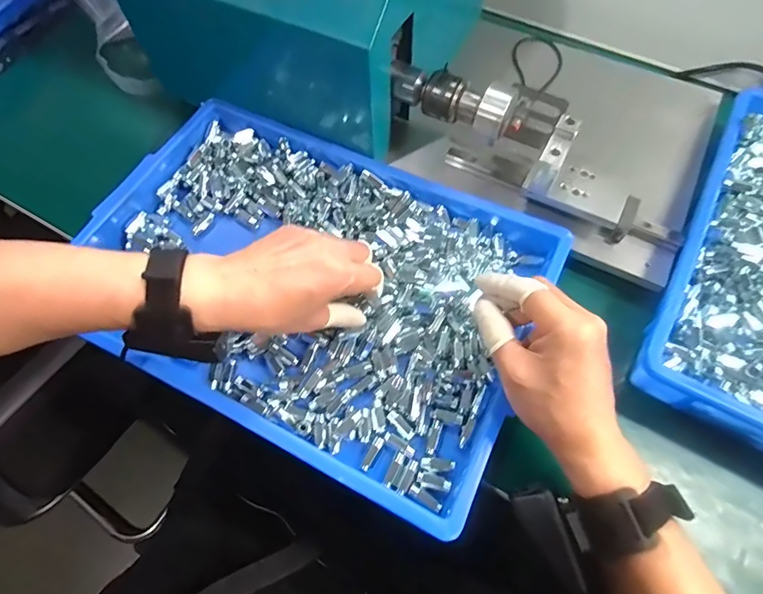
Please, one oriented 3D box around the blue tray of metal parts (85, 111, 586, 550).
[{"bbox_3d":[-0.070,-0.018,0.431,0.415,0.043,0.288,24,67,12],"label":"blue tray of metal parts"}]

